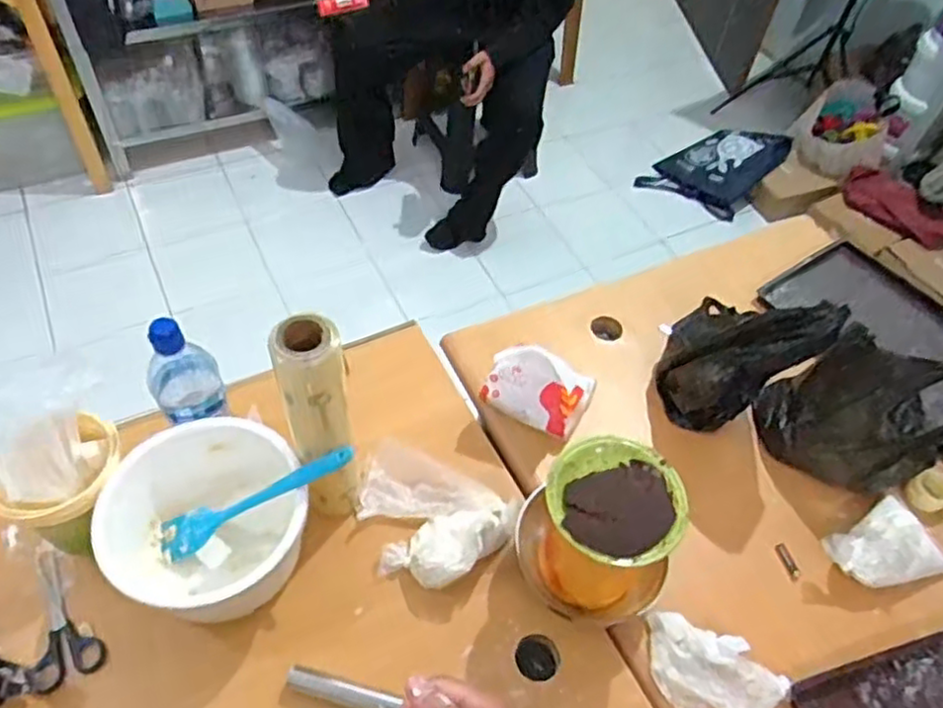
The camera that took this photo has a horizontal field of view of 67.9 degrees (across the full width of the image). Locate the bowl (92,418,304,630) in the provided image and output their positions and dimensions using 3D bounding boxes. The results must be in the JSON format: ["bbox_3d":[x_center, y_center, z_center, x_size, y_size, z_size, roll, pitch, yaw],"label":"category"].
[{"bbox_3d":[-0.287,0.178,0.768,0.197,0.142,0.177,-20,56,-20],"label":"bowl"}]

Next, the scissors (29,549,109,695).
[{"bbox_3d":[-0.441,0.275,0.754,0.068,0.014,0.156,-18,56,-19],"label":"scissors"}]

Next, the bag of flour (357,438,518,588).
[{"bbox_3d":[-0.044,0.177,0.821,0.194,0.065,0.170,19,53,9],"label":"bag of flour"}]

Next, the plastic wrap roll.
[{"bbox_3d":[-0.156,0.082,0.725,0.070,0.296,0.061,-12,54,-14],"label":"plastic wrap roll"}]

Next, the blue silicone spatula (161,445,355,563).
[{"bbox_3d":[-0.235,0.157,0.756,0.256,0.024,0.042,-28,52,15],"label":"blue silicone spatula"}]

